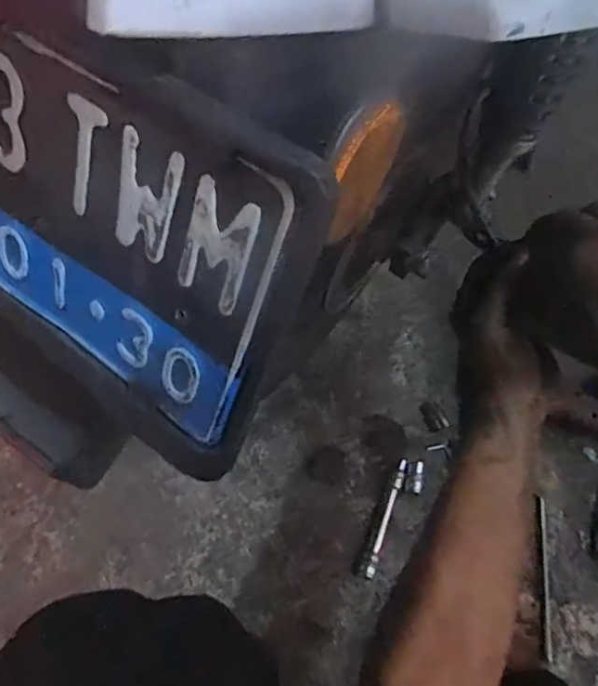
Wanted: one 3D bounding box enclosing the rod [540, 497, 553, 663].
[{"bbox_3d":[0.281,0.265,0.629,0.009,0.010,0.170,7,65,2],"label":"rod"}]

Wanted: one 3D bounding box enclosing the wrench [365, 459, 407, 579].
[{"bbox_3d":[0.105,0.207,0.659,0.010,0.011,0.142,21,66,8],"label":"wrench"}]

